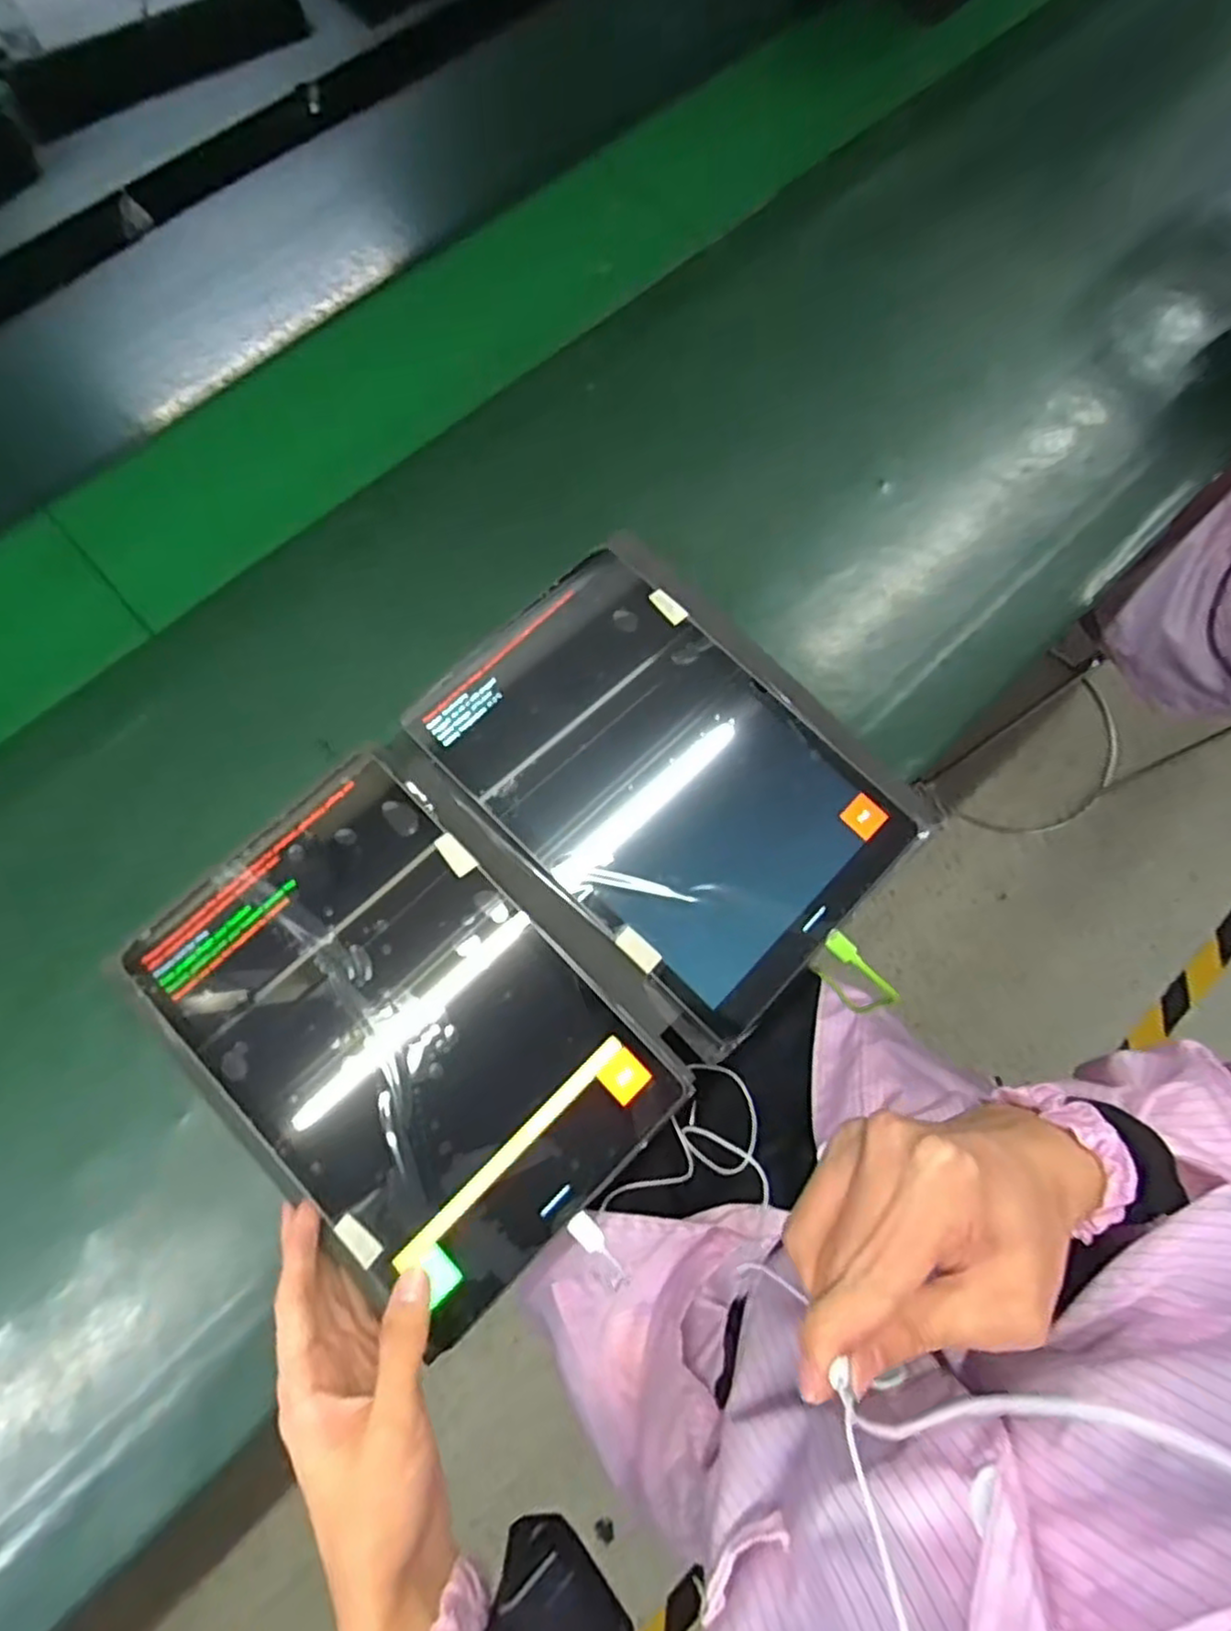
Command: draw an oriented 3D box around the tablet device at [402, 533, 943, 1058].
[{"bbox_3d":[0.031,-0.026,0.409,0.192,0.014,0.253,-43,81,-11],"label":"tablet device"}]

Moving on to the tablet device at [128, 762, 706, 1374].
[{"bbox_3d":[-0.109,0.107,0.364,0.249,0.006,0.172,44,79,8],"label":"tablet device"}]

